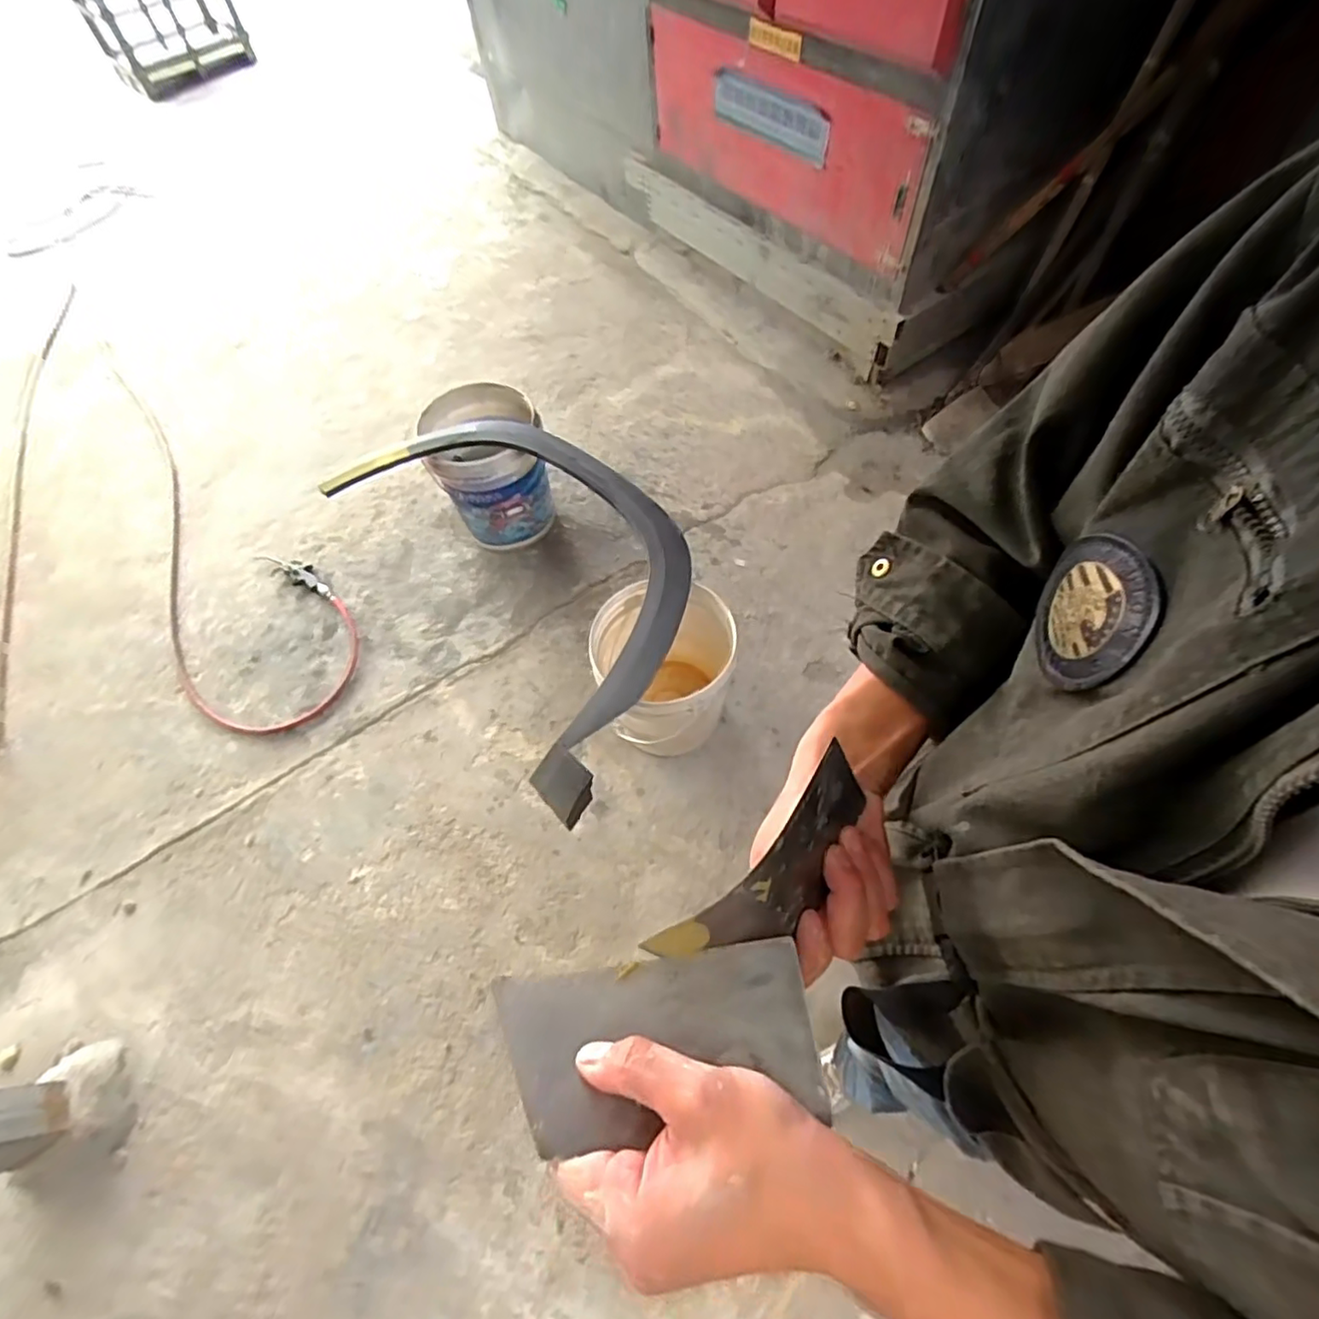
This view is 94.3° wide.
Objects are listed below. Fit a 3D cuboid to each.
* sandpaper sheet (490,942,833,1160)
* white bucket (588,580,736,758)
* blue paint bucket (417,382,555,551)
[{"bbox_3d":[0.000,0.169,0.272,0.136,0.010,0.067,-5,49,-4],"label":"sandpaper sheet"},{"bbox_3d":[0.005,0.034,1.393,0.286,0.378,0.303,0,64,-1],"label":"white bucket"},{"bbox_3d":[-0.451,-0.511,1.672,0.282,0.379,0.261,-2,61,4],"label":"blue paint bucket"}]

